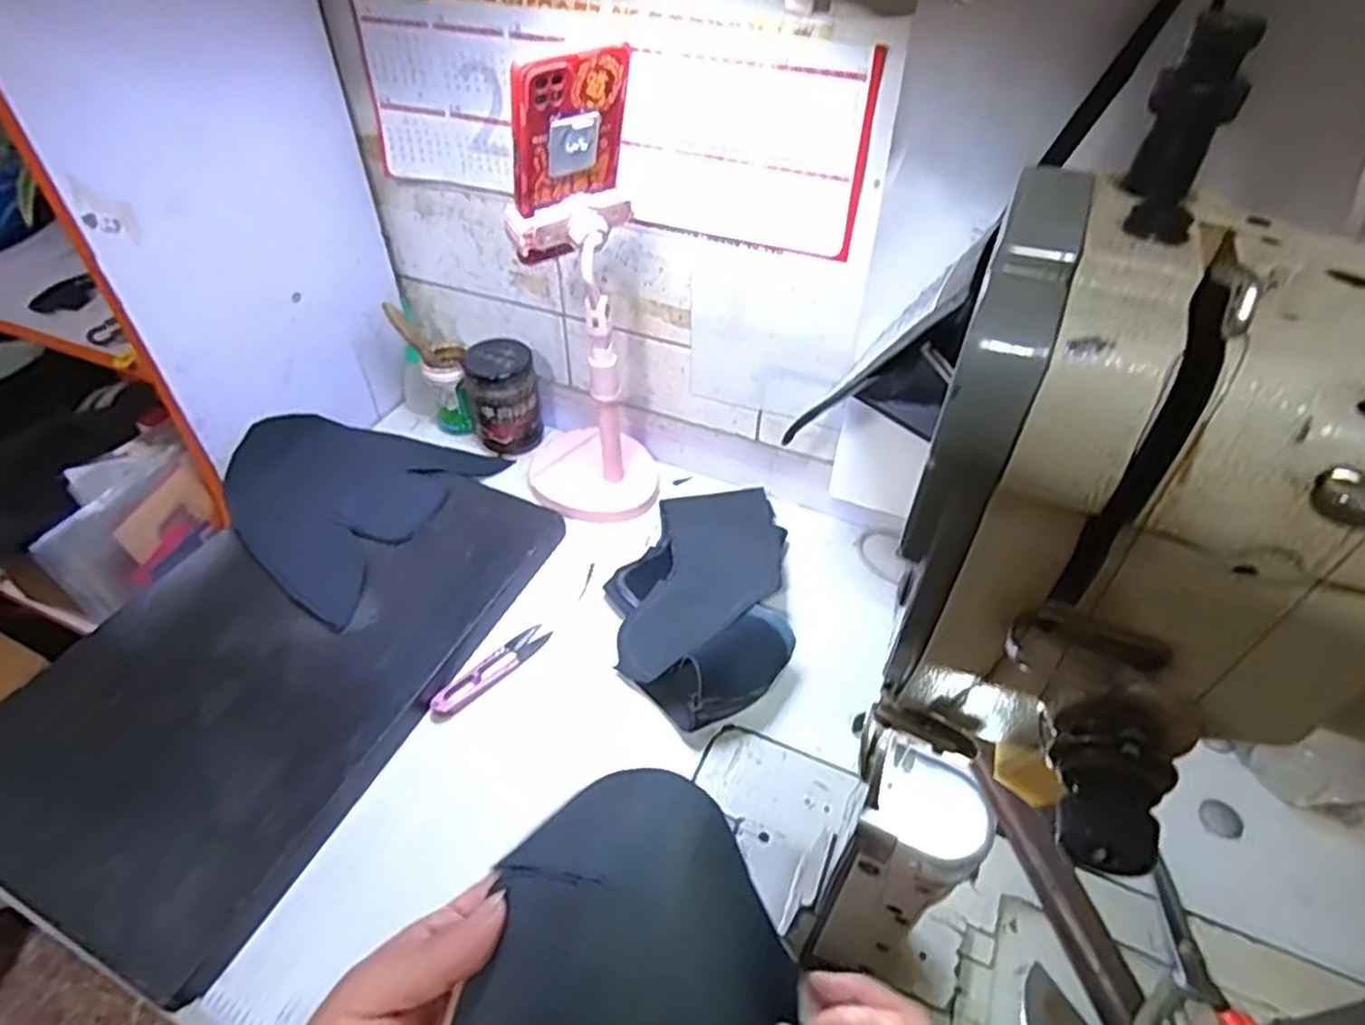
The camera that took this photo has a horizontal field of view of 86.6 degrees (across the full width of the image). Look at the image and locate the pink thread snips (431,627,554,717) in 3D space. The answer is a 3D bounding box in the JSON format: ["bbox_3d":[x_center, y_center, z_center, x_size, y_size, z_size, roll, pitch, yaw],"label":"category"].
[{"bbox_3d":[-0.142,0.118,0.545,0.022,0.005,0.099,35,52,28],"label":"pink thread snips"}]

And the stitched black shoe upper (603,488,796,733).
[{"bbox_3d":[0.012,0.059,0.573,0.138,0.048,0.225,3,44,-1],"label":"stitched black shoe upper"}]

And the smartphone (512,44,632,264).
[{"bbox_3d":[-0.074,-0.229,0.481,0.078,0.146,0.014,-25,77,-22],"label":"smartphone"}]

